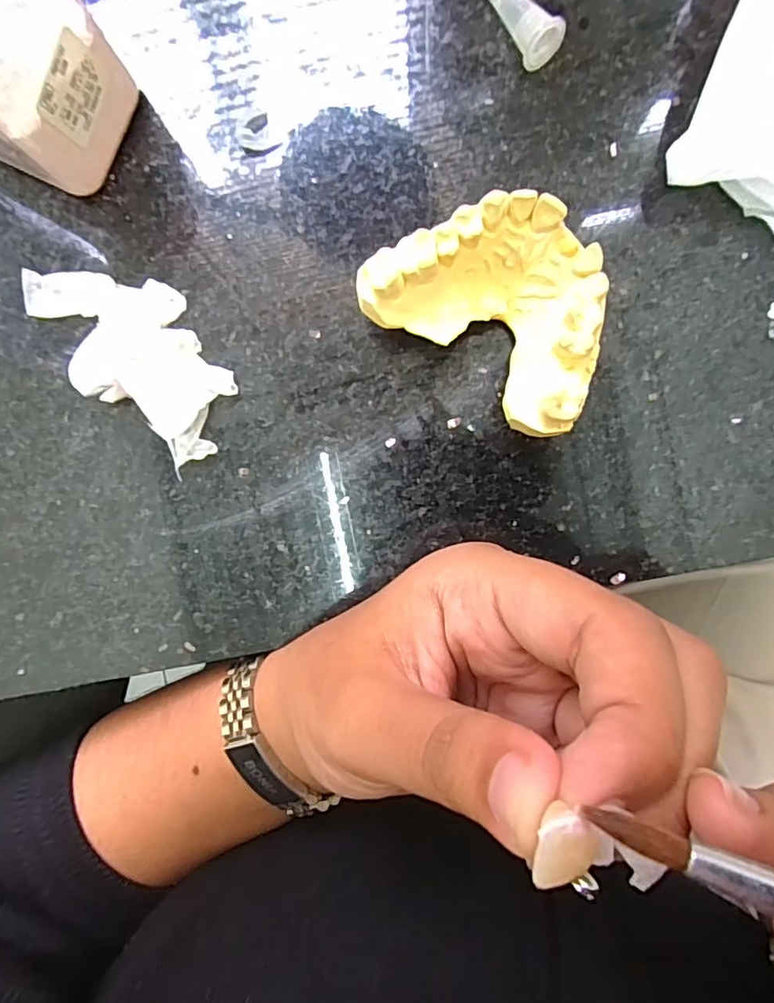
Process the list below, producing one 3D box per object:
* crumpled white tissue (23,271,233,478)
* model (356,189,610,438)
[{"bbox_3d":[-0.079,-0.048,0.175,0.075,0.012,0.039,43,94,0],"label":"crumpled white tissue"},{"bbox_3d":[0.032,-0.055,0.162,0.067,0.027,0.048,38,94,0],"label":"model"}]

